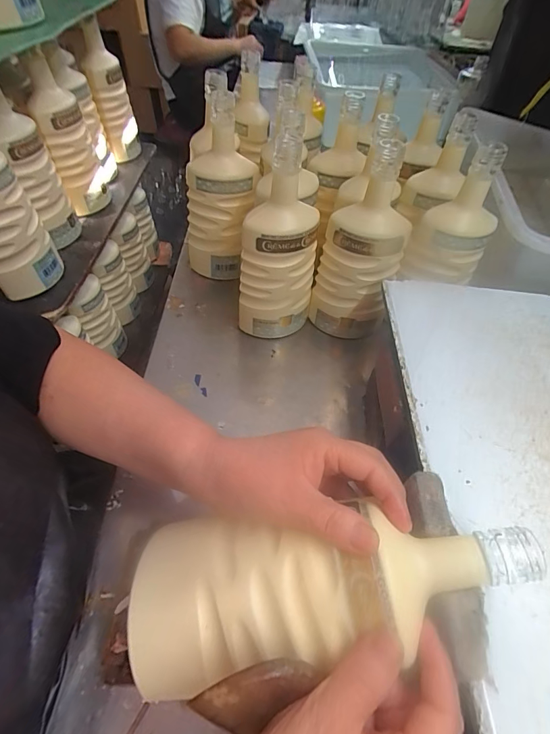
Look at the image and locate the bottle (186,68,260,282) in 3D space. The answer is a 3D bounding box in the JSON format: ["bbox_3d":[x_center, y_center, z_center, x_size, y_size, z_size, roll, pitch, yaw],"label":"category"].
[{"bbox_3d":[-0.084,-0.256,0.556,0.106,0.244,0.093,-6,51,-9],"label":"bottle"}]

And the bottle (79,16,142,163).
[{"bbox_3d":[-0.304,-0.504,0.717,0.066,0.215,0.069,-12,52,-10],"label":"bottle"}]

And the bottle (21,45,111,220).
[{"bbox_3d":[-0.318,-0.352,0.604,0.073,0.215,0.066,-16,53,-13],"label":"bottle"}]

